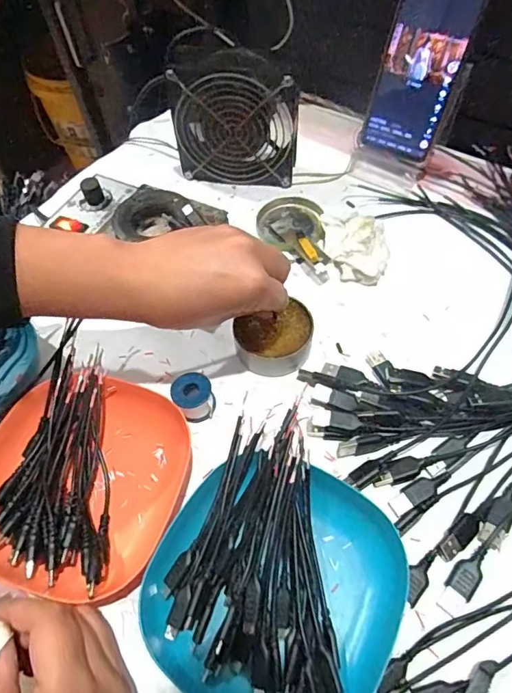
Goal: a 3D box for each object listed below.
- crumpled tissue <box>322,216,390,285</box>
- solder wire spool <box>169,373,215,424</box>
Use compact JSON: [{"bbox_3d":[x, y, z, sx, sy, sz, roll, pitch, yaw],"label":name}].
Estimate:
[{"bbox_3d":[0.092,-0.090,0.437,0.055,0.022,0.069,-1,58,2],"label":"crumpled tissue"},{"bbox_3d":[-0.047,0.038,0.357,0.029,0.028,0.028,-18,59,-9],"label":"solder wire spool"}]

